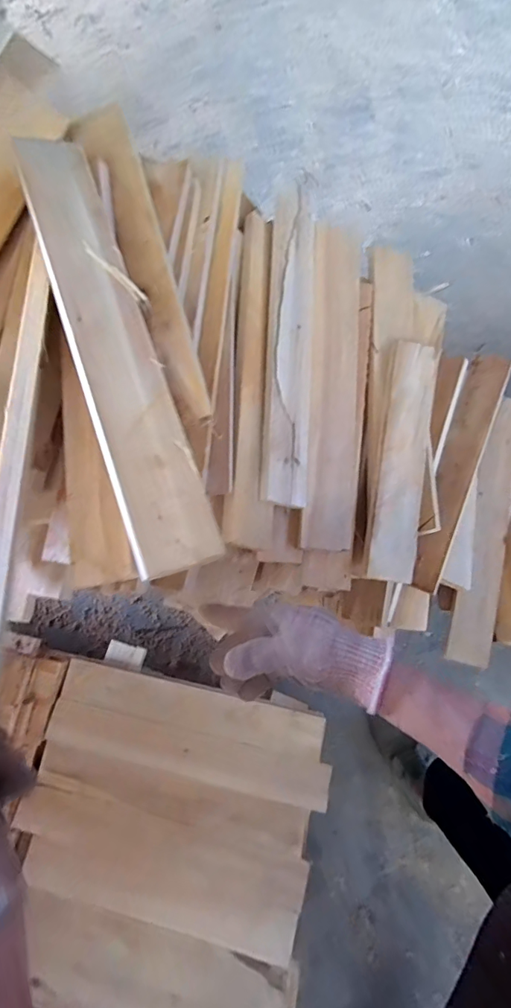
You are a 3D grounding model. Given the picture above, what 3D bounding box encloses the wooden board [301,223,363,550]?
[{"bbox_3d":[0.114,-0.182,0.666,0.090,0.018,0.489,7,81,-21],"label":"wooden board"}]

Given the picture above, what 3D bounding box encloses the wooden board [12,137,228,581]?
[{"bbox_3d":[-0.140,-0.163,0.431,0.075,0.011,0.469,-15,77,-24],"label":"wooden board"}]

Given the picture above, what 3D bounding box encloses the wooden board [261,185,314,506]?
[{"bbox_3d":[0.049,-0.235,0.639,0.075,0.014,0.474,7,80,-26],"label":"wooden board"}]

